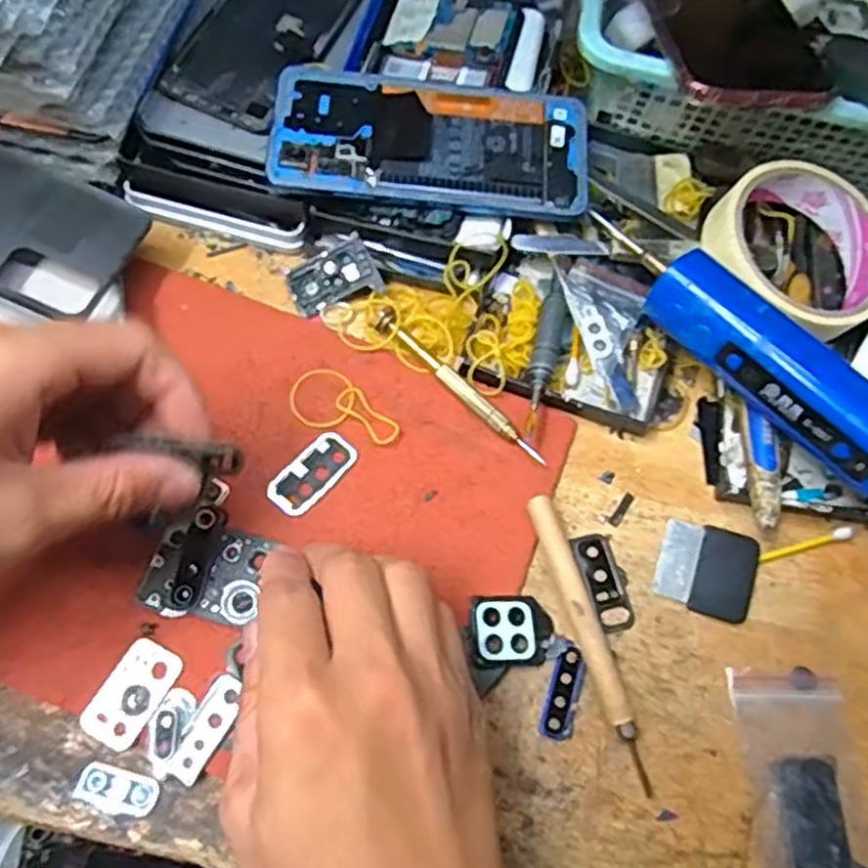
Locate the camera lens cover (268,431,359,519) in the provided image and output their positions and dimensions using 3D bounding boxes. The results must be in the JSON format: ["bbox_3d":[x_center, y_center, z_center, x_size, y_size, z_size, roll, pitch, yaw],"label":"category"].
[{"bbox_3d":[-0.055,0.018,0.339,0.021,0.004,0.043,40,71,12],"label":"camera lens cover"}]

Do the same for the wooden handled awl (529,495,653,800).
[{"bbox_3d":[0.066,0.086,0.316,0.012,0.014,0.123,-16,70,-9],"label":"wooden handled awl"}]

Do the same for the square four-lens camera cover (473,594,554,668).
[{"bbox_3d":[0.033,0.083,0.317,0.035,0.004,0.029,-1,68,-17],"label":"square four-lens camera cover"}]

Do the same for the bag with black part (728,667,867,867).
[{"bbox_3d":[0.151,0.137,0.301,0.048,0.004,0.079,0,68,-3],"label":"bag with black part"}]

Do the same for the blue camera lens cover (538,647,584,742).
[{"bbox_3d":[0.054,0.108,0.312,0.013,0.004,0.037,17,68,4],"label":"blue camera lens cover"}]

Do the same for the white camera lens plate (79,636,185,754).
[{"bbox_3d":[-0.120,0.104,0.298,0.023,0.006,0.040,30,69,9],"label":"white camera lens plate"}]

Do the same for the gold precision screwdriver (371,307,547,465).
[{"bbox_3d":[0.010,-0.023,0.356,0.011,0.008,0.109,-41,75,-17],"label":"gold precision screwdriver"}]

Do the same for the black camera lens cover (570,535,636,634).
[{"bbox_3d":[0.077,0.065,0.331,0.019,0.004,0.043,-16,70,-9],"label":"black camera lens cover"}]

